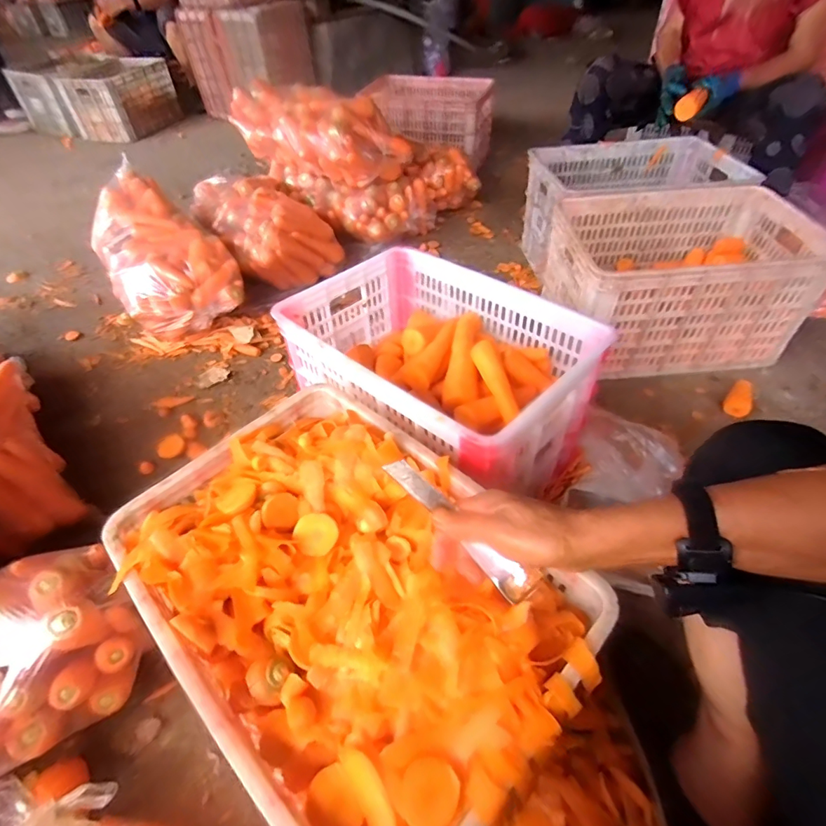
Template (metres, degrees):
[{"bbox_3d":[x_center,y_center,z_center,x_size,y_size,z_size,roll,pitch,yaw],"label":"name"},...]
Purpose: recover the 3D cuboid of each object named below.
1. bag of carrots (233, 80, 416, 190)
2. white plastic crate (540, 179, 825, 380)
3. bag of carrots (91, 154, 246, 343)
[{"bbox_3d":[-0.321,-0.875,1.474,0.584,0.206,0.240,22,51,22],"label":"bag of carrots"},{"bbox_3d":[0.654,-0.338,1.184,0.612,0.305,0.448,-2,46,1],"label":"white plastic crate"},{"bbox_3d":[-0.672,-0.427,1.260,0.288,0.246,0.477,-28,51,-21],"label":"bag of carrots"}]

